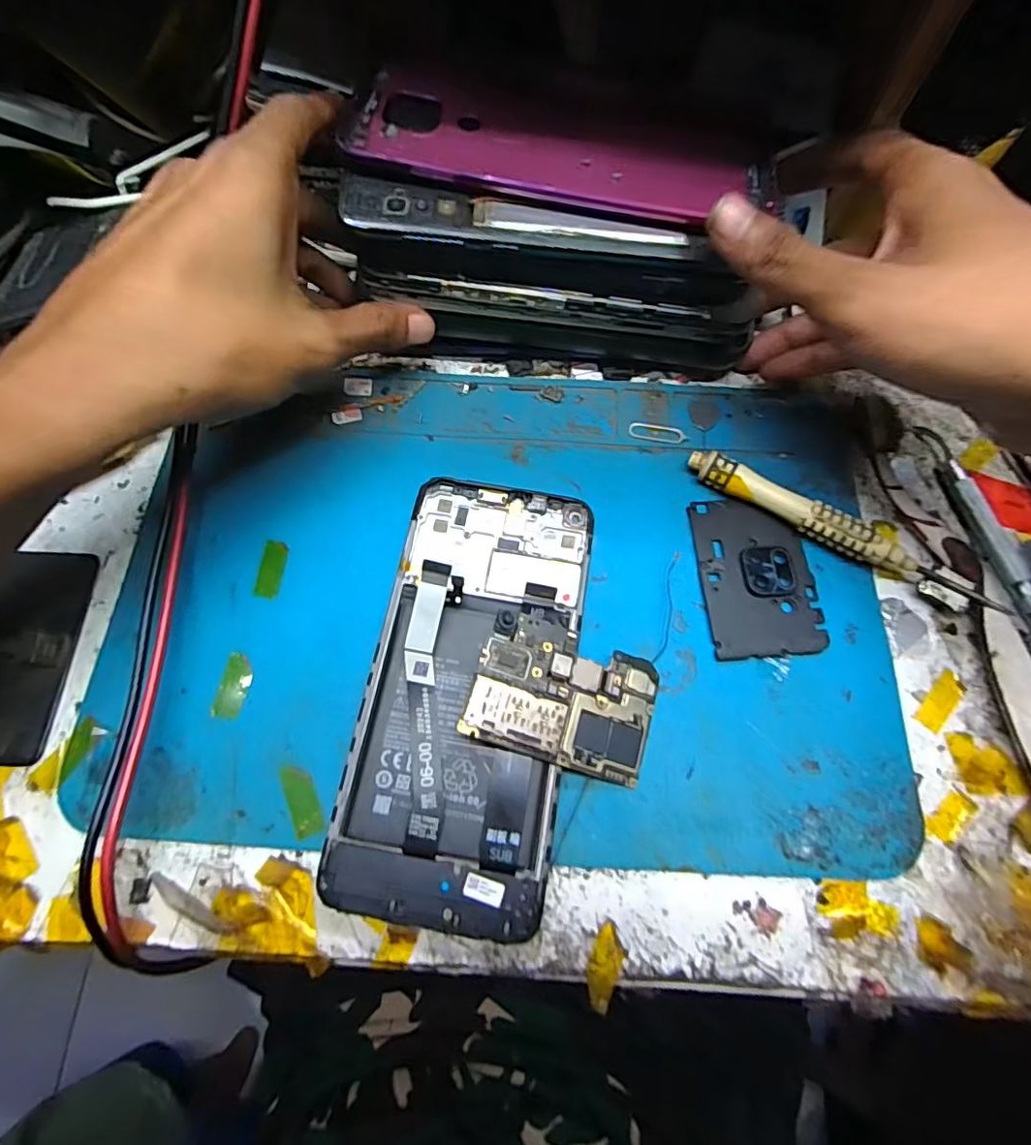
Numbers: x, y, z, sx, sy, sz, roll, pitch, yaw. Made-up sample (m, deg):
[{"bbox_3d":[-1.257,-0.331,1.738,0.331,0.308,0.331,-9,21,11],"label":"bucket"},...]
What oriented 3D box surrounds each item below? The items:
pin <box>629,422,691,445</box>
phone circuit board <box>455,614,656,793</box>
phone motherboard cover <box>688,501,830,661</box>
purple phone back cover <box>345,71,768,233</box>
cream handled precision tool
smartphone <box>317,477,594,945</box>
[{"bbox_3d":[0.064,-0.062,0.243,0.026,0.004,0.008,11,69,3],"label":"pin"},{"bbox_3d":[0.018,0.043,0.193,0.066,0.004,0.047,23,69,-11],"label":"phone circuit board"},{"bbox_3d":[0.096,0.001,0.221,0.044,0.004,0.065,-3,69,-2],"label":"phone motherboard cover"},{"bbox_3d":[0.020,-0.163,0.210,0.158,0.007,0.066,8,69,-2],"label":"purple phone back cover"},{"bbox_3d":[0.128,-0.016,0.221,0.124,0.015,0.011,29,72,10],"label":"cream handled precision tool"},{"bbox_3d":[-0.015,0.035,0.194,0.071,0.016,0.155,10,68,1],"label":"smartphone"}]

